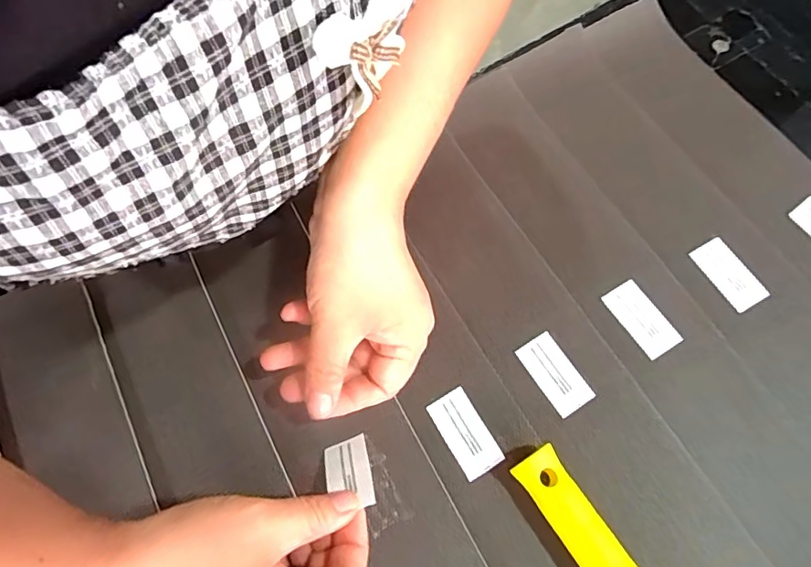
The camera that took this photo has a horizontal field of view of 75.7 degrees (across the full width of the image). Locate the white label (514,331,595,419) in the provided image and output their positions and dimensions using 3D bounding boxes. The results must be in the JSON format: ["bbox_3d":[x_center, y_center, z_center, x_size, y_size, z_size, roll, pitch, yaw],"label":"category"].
[{"bbox_3d":[0.095,0.057,0.333,0.026,0.004,0.050,-33,71,-3],"label":"white label"}]

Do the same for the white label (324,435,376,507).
[{"bbox_3d":[-0.033,0.107,0.296,0.026,0.004,0.047,-21,35,-2],"label":"white label"}]

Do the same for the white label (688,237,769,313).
[{"bbox_3d":[0.220,-0.007,0.357,0.025,0.004,0.050,-31,69,2],"label":"white label"}]

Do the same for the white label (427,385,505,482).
[{"bbox_3d":[0.036,0.091,0.319,0.026,0.004,0.050,-30,70,-6],"label":"white label"}]

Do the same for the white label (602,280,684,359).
[{"bbox_3d":[0.156,0.023,0.346,0.025,0.004,0.051,-34,73,0],"label":"white label"}]

